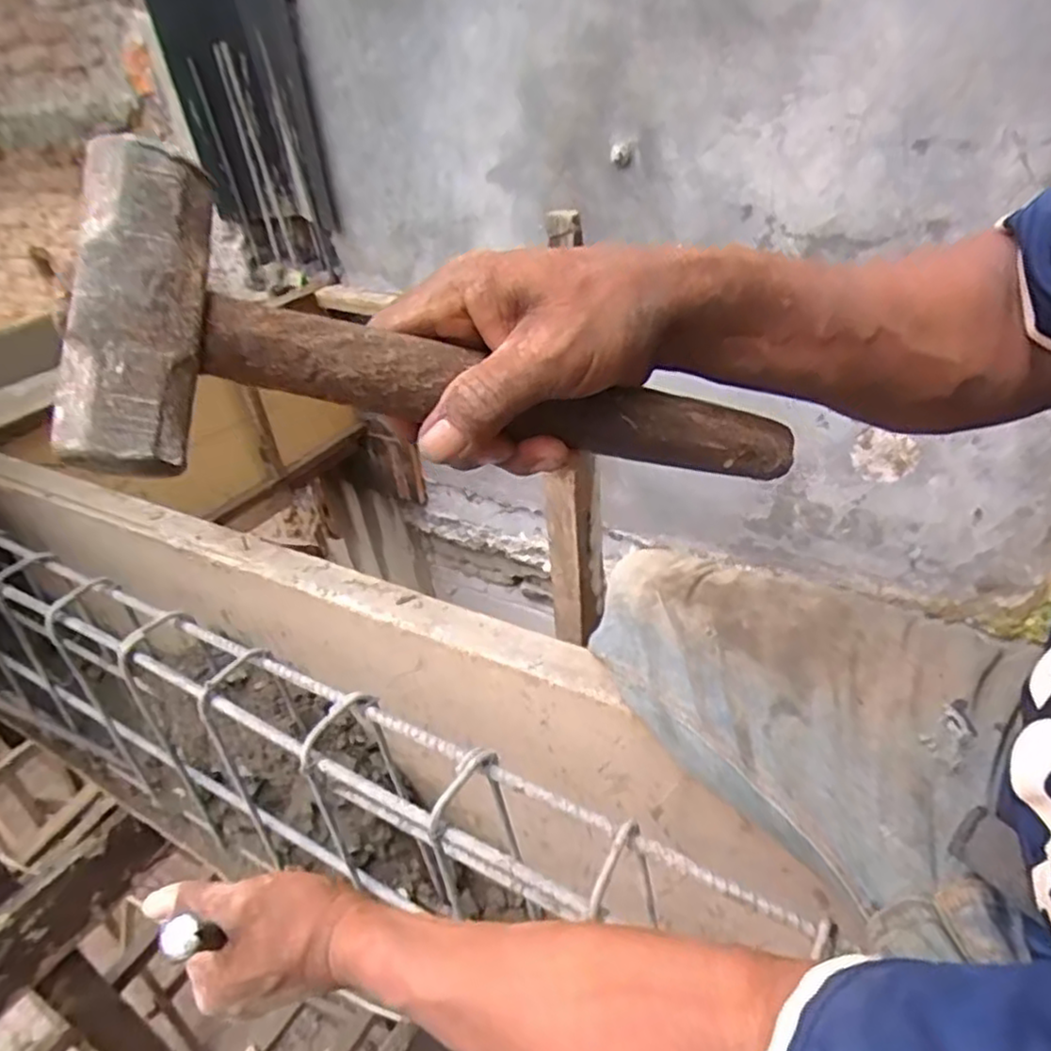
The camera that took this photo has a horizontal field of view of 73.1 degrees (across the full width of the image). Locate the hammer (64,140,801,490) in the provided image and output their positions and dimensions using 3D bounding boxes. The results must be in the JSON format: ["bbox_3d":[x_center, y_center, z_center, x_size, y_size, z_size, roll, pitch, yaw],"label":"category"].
[{"bbox_3d":[-0.006,-0.052,0.285,0.307,0.093,0.052,6,27,-32],"label":"hammer"}]

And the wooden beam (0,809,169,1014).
[{"bbox_3d":[-0.670,0.555,0.975,0.031,0.133,0.329,17,42,29],"label":"wooden beam"}]

